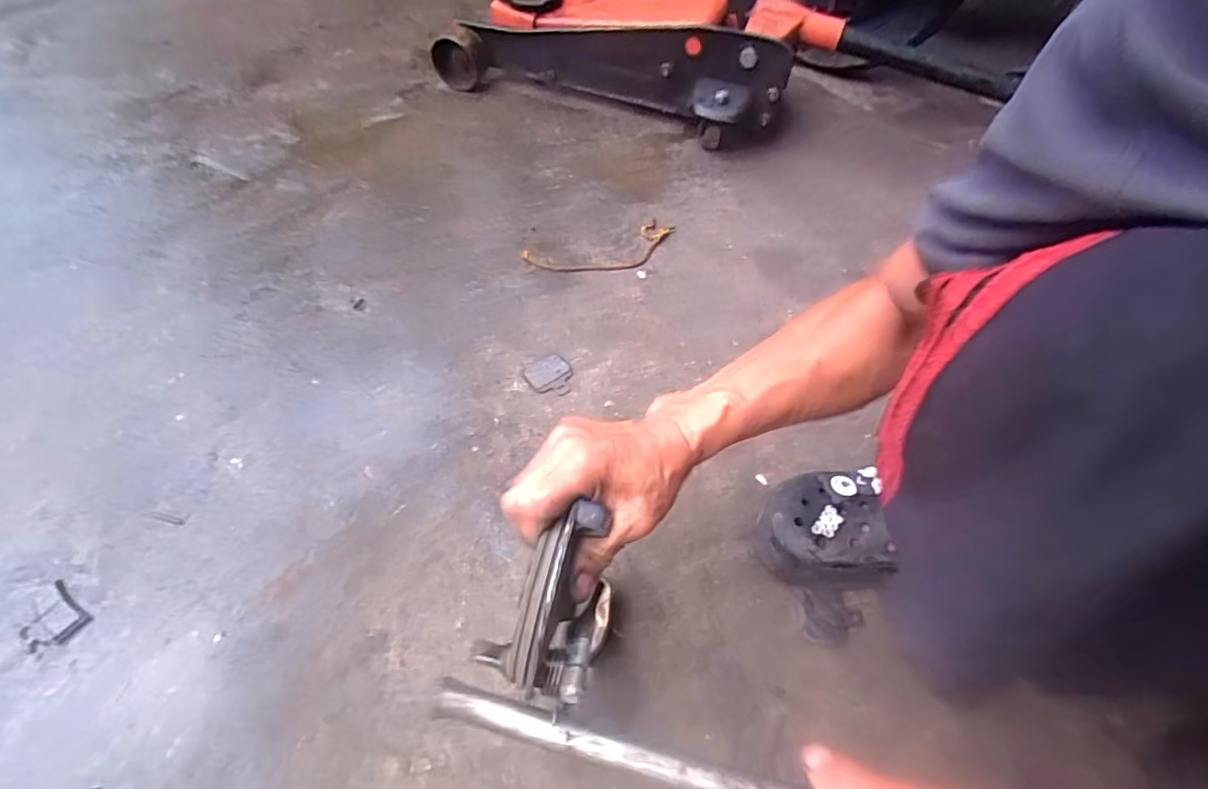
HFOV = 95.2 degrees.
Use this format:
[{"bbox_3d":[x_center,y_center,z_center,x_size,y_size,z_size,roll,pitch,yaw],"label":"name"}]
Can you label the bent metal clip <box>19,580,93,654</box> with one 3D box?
[{"bbox_3d":[-0.452,0.181,0.448,0.054,0.007,0.039,34,59,19],"label":"bent metal clip"}]

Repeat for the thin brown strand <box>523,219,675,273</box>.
[{"bbox_3d":[0.004,-0.191,0.735,0.212,0.008,0.072,-19,58,-17],"label":"thin brown strand"}]

